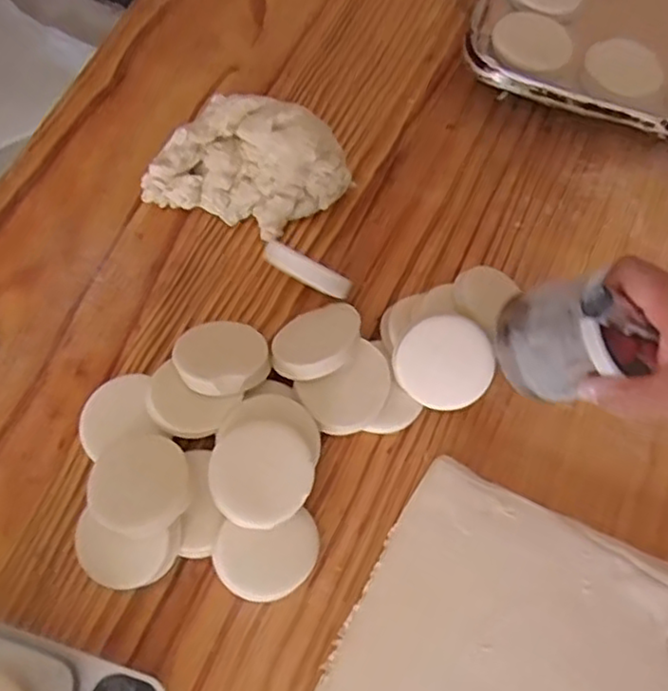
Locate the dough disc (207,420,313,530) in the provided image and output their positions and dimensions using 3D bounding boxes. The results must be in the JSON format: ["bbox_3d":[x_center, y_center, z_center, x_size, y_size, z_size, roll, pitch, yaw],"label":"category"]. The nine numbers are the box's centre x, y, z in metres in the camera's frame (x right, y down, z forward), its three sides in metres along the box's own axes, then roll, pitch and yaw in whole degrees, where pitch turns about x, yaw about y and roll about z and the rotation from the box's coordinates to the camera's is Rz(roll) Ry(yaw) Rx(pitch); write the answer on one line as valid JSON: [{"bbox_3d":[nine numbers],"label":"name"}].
[{"bbox_3d":[-0.053,0.092,0.502,0.072,0.013,0.075,2,83,-19],"label":"dough disc"}]

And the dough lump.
[{"bbox_3d":[-0.071,-0.161,0.609,0.157,0.049,0.116,24,72,8],"label":"dough lump"}]

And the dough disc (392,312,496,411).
[{"bbox_3d":[0.087,0.013,0.545,0.073,0.009,0.074,1,103,5],"label":"dough disc"}]

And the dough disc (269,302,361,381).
[{"bbox_3d":[-0.016,-0.005,0.561,0.065,0.011,0.075,9,60,20],"label":"dough disc"}]

